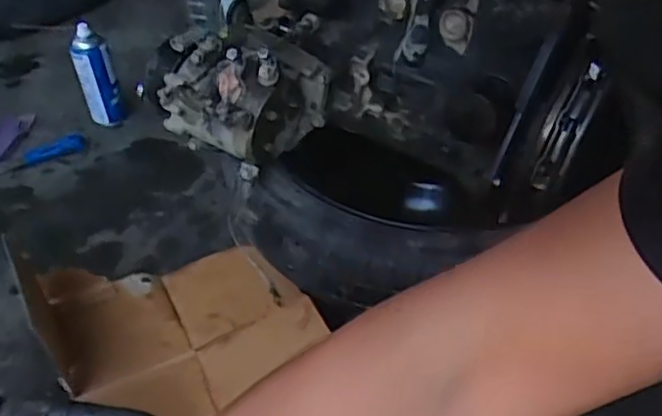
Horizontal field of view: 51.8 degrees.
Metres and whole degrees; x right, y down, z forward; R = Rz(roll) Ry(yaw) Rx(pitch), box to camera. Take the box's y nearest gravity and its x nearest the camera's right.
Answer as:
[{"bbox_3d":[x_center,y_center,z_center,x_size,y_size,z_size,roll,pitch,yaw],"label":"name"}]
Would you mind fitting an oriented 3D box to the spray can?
[{"bbox_3d":[-0.422,-0.238,1.233,0.065,0.176,0.066,-3,42,3],"label":"spray can"}]

